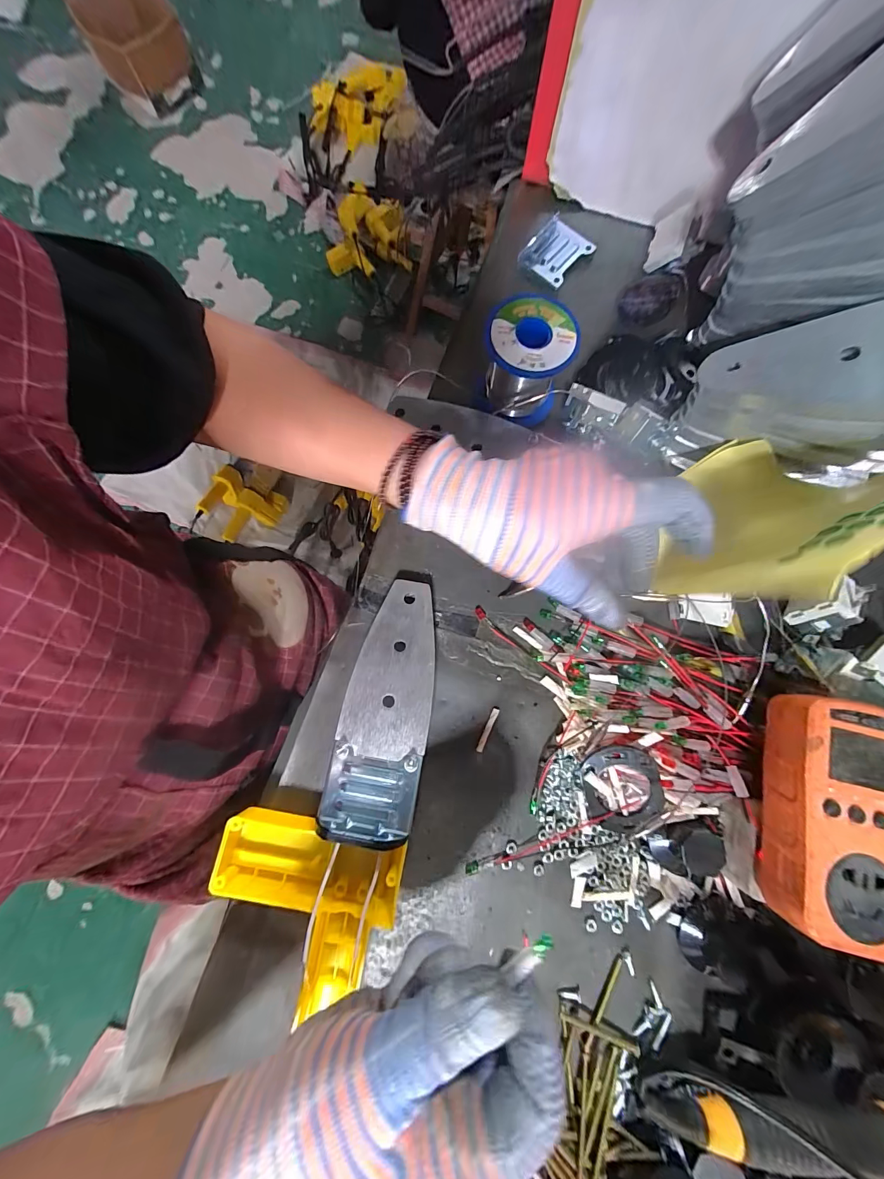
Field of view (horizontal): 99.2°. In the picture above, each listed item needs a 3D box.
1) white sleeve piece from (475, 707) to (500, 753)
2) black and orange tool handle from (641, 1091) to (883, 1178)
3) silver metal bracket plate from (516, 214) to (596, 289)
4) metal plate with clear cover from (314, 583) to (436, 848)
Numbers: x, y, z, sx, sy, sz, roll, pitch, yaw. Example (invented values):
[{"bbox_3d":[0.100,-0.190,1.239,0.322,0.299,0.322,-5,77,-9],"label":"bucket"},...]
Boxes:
[{"bbox_3d":[0.033,0.101,0.271,0.005,0.004,0.032,24,81,5],"label":"white sleeve piece"},{"bbox_3d":[0.156,0.239,0.167,0.141,0.025,0.019,12,81,1],"label":"black and orange tool handle"},{"bbox_3d":[0.102,-0.301,0.334,0.042,0.020,0.053,38,83,7],"label":"silver metal bracket plate"},{"bbox_3d":[-0.037,0.072,0.249,0.058,0.016,0.163,8,73,1],"label":"metal plate with clear cover"}]

